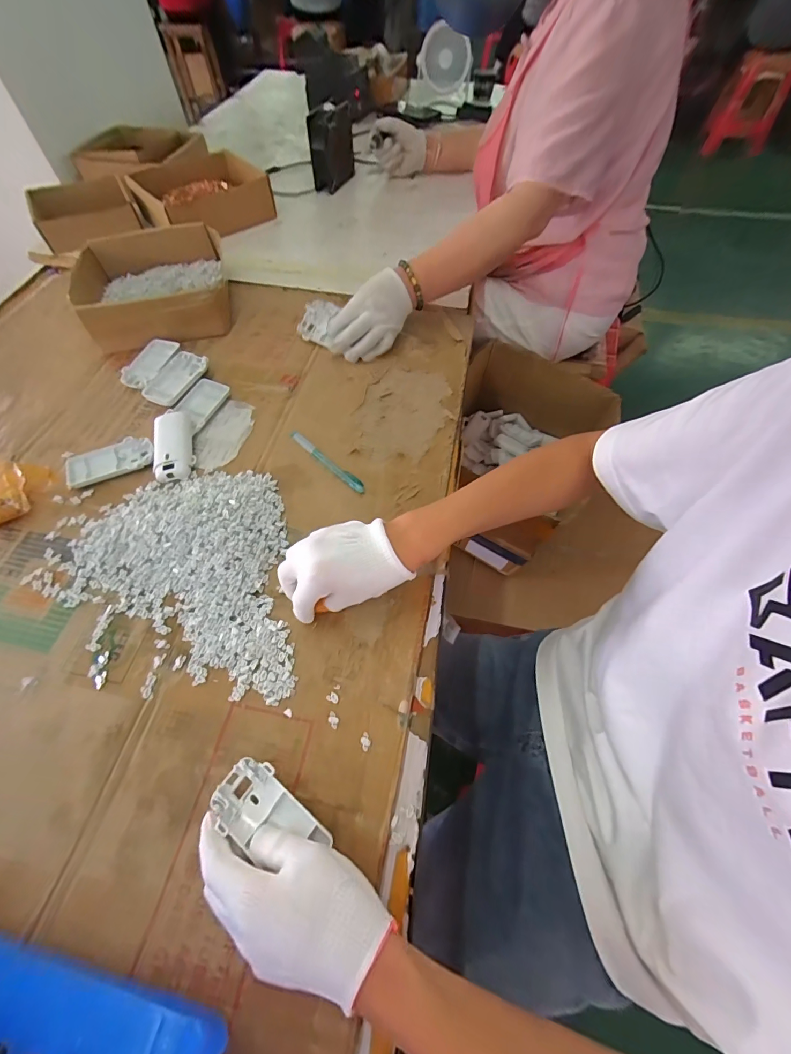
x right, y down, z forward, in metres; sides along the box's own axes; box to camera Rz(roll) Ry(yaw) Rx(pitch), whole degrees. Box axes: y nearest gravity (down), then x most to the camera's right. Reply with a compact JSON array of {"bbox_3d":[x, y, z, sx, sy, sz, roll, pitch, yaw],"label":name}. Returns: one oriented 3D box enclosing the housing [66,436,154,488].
[{"bbox_3d":[-0.346,-0.080,0.492,0.094,0.017,0.048,-24,62,-14],"label":"housing"}]

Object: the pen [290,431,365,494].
[{"bbox_3d":[-0.084,-0.082,0.497,0.123,0.012,0.016,37,66,20],"label":"pen"}]

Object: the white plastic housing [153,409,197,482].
[{"bbox_3d":[-0.275,-0.101,0.498,0.045,0.022,0.098,-12,60,-7],"label":"white plastic housing"}]

